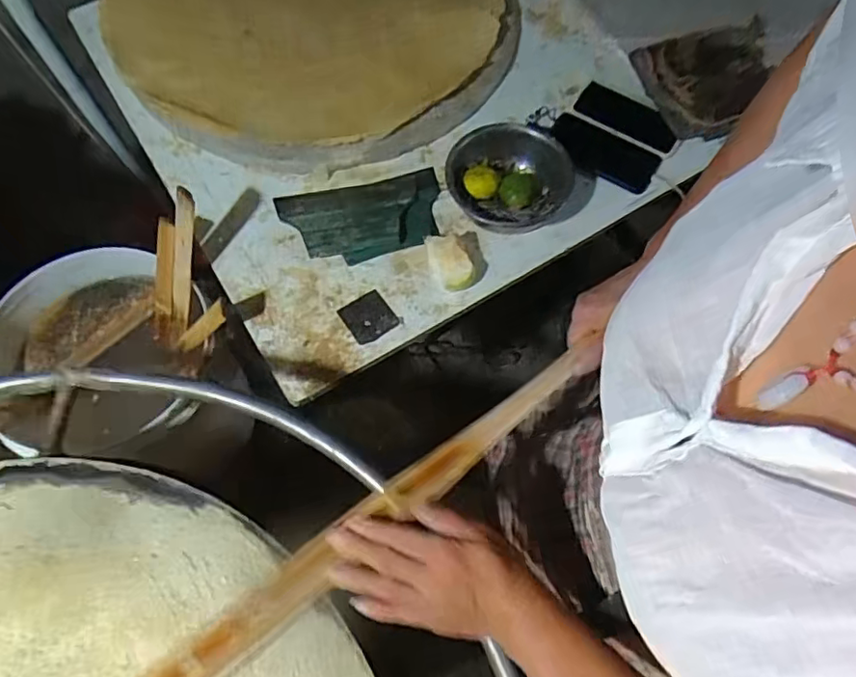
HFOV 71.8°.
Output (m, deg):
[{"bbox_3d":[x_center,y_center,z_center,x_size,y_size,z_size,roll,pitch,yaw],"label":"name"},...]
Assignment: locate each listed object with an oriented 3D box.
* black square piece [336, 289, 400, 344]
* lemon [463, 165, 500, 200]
[{"bbox_3d":[-0.077,-0.028,0.762,0.060,0.004,0.062,-32,71,-14],"label":"black square piece"},{"bbox_3d":[0.076,-0.214,0.811,0.044,0.038,0.045,0,67,-1],"label":"lemon"}]

